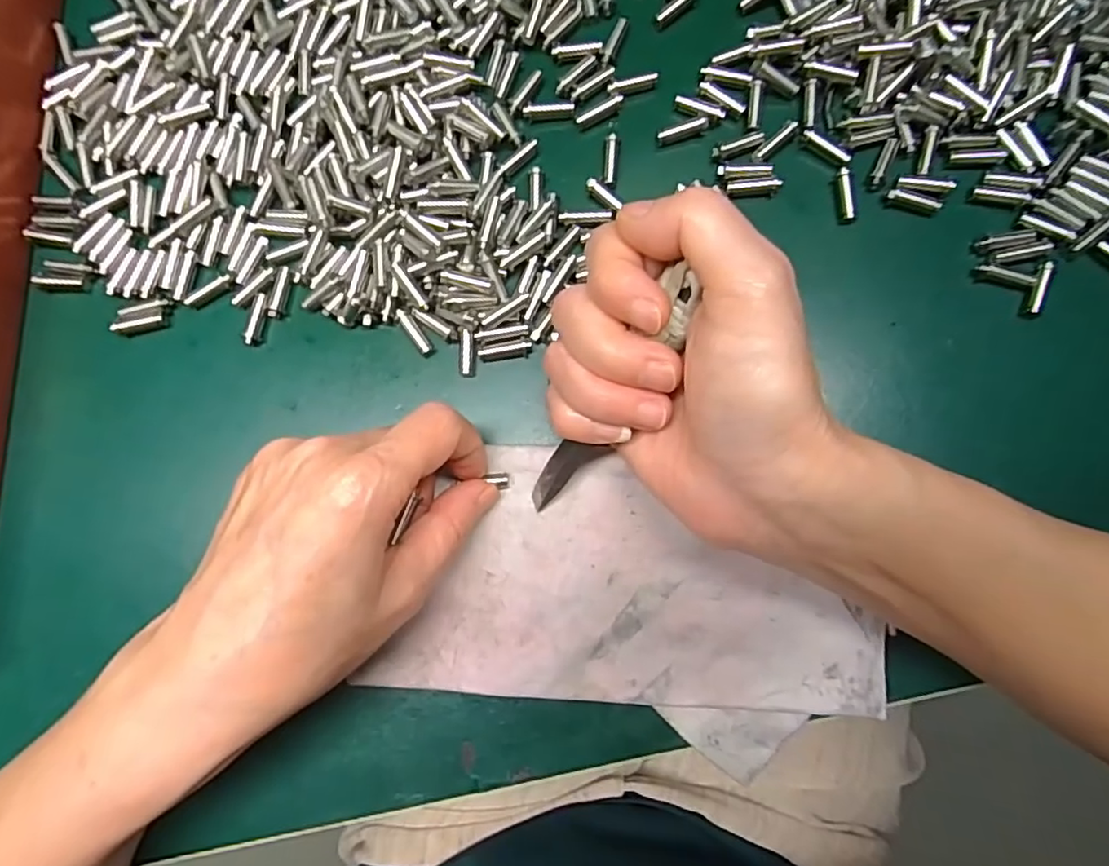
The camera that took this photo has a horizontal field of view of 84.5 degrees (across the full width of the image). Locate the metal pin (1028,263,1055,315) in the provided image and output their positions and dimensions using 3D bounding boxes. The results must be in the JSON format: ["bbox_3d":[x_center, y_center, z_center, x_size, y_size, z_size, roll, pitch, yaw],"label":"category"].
[{"bbox_3d":[0.182,-0.054,0.228,0.005,0.004,0.020,16,85,3],"label":"metal pin"}]

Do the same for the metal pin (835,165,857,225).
[{"bbox_3d":[0.113,-0.093,0.236,0.005,0.004,0.021,-4,84,1],"label":"metal pin"}]

